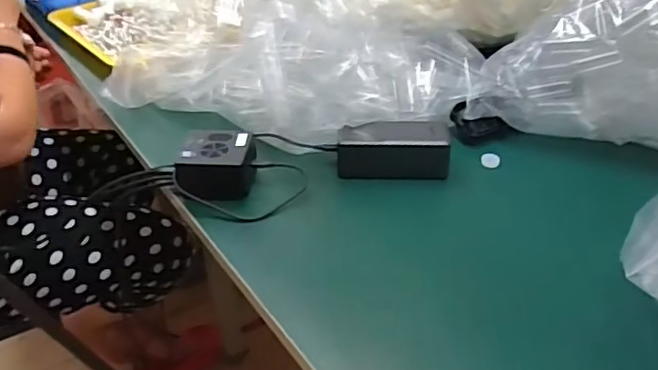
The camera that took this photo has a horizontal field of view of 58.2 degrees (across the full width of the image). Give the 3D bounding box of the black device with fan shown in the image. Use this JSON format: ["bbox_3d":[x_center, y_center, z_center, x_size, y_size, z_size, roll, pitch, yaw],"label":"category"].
[{"bbox_3d":[-0.129,-0.022,0.680,0.085,0.045,0.075,-2,37,0],"label":"black device with fan"}]

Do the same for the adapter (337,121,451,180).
[{"bbox_3d":[0.076,-0.041,0.698,0.130,0.055,0.045,0,37,3],"label":"adapter"}]

